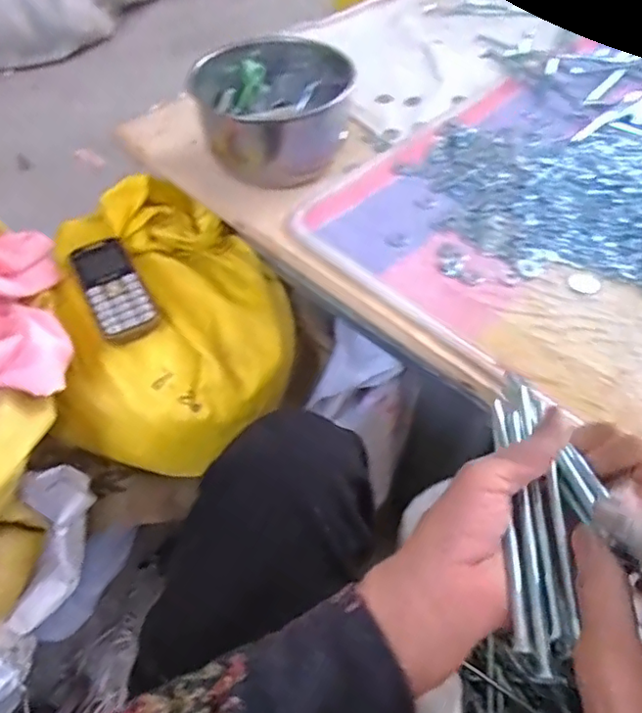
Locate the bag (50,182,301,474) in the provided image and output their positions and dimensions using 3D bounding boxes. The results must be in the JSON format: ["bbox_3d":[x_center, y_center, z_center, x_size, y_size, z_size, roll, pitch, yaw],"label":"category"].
[{"bbox_3d":[-0.151,-0.038,0.598,0.231,0.137,0.279,-5,53,-4],"label":"bag"}]

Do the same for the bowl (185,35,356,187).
[{"bbox_3d":[-0.050,-0.269,0.629,0.157,0.104,0.157,0,52,0],"label":"bowl"}]

